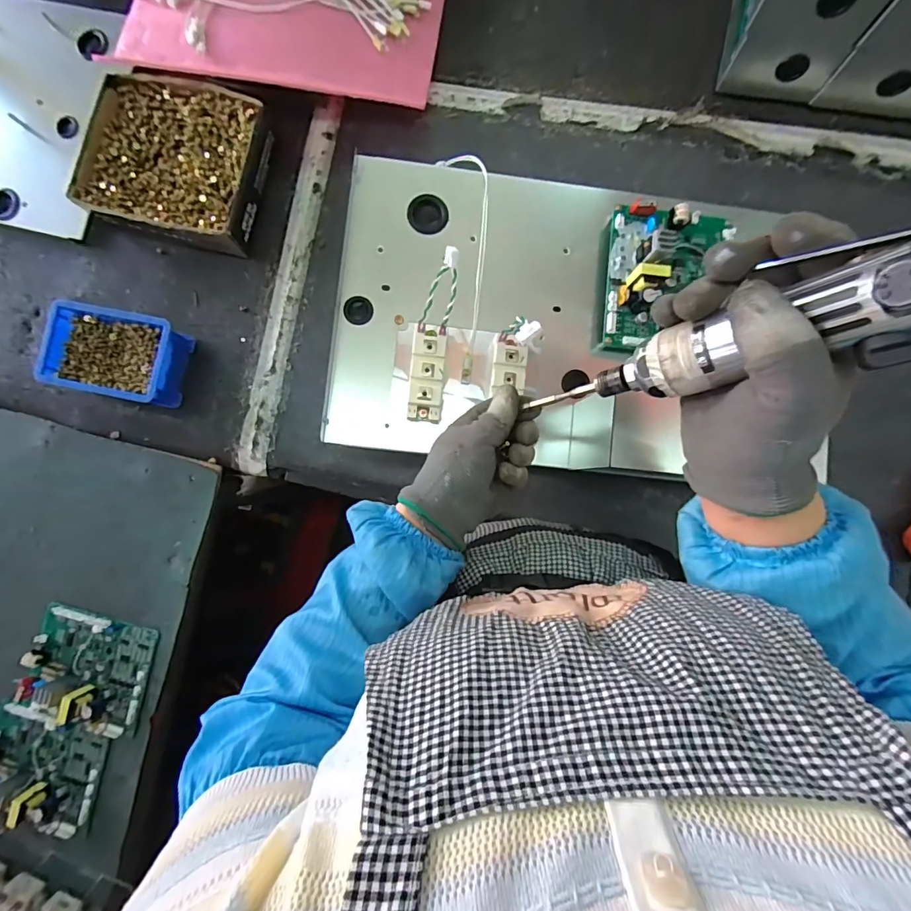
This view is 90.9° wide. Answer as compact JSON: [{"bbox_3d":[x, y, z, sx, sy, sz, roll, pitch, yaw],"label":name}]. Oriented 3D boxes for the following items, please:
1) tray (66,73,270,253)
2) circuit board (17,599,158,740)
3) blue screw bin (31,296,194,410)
[{"bbox_3d":[-0.335,-0.356,0.550,0.208,0.052,0.184,16,88,6],"label":"tray"},{"bbox_3d":[-0.440,0.257,0.528,0.142,0.030,0.128,11,88,6],"label":"circuit board"},{"bbox_3d":[-0.402,-0.119,0.537,0.148,0.058,0.099,11,88,6],"label":"blue screw bin"}]

